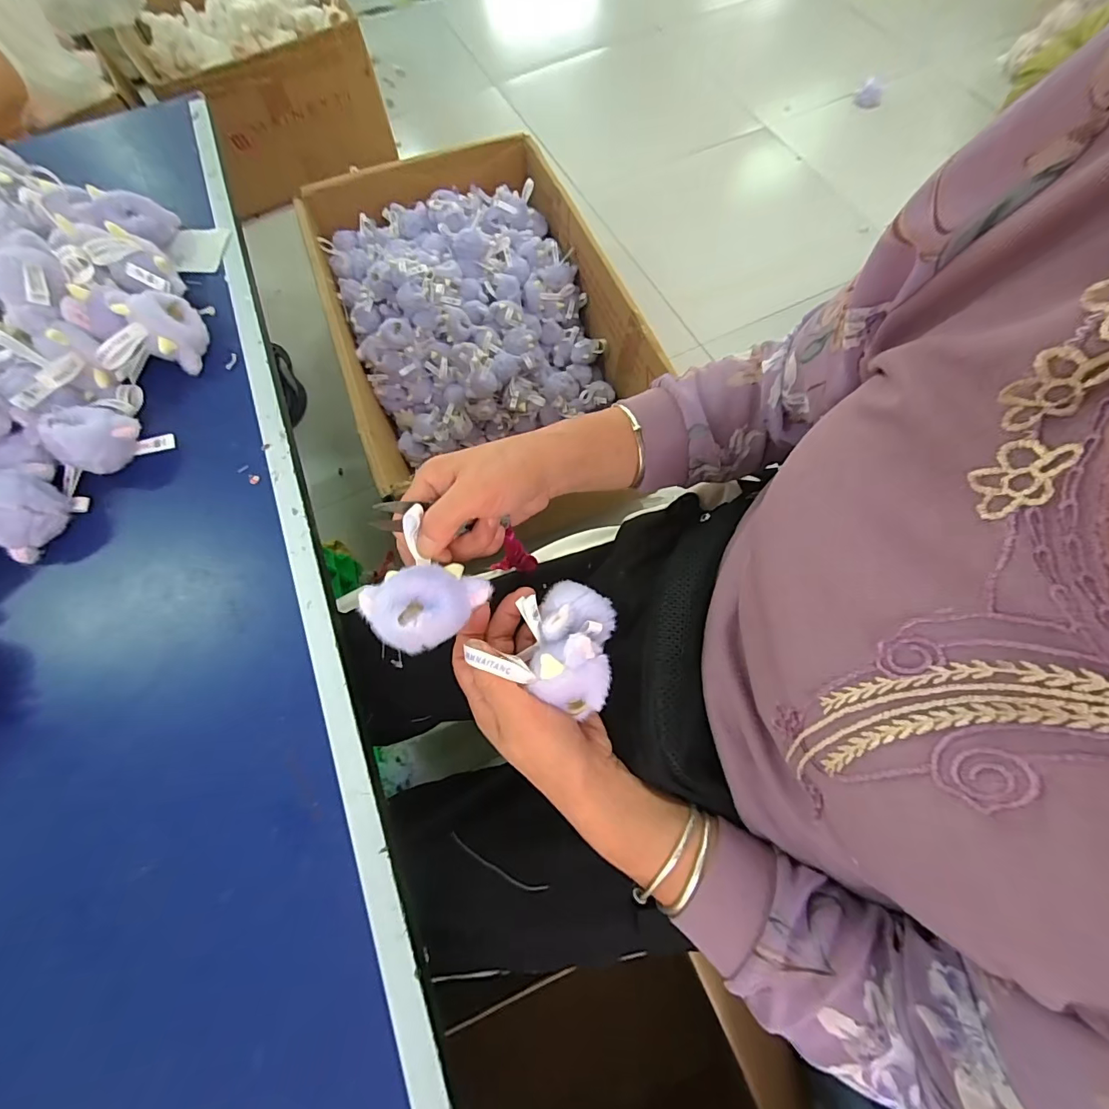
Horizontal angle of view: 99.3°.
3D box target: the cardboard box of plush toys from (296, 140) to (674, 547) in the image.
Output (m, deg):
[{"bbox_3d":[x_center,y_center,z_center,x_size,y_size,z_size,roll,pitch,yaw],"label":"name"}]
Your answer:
[{"bbox_3d":[-0.151,-0.444,0.917,0.483,0.231,0.630,-21,70,-5],"label":"cardboard box of plush toys"}]

